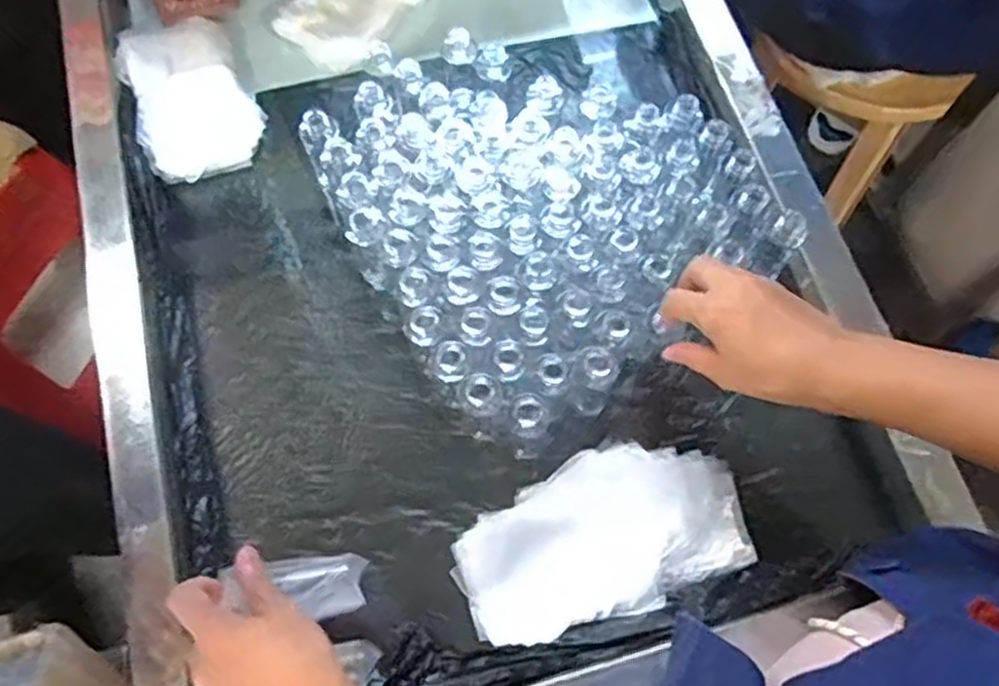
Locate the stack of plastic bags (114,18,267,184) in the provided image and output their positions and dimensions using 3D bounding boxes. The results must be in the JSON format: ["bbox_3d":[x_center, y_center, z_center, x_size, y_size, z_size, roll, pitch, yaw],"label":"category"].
[{"bbox_3d":[-0.290,-0.234,0.709,0.104,0.027,0.165,-26,72,-9],"label":"stack of plastic bags"}]

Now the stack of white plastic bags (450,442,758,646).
[{"bbox_3d":[0.077,0.147,0.580,0.217,0.016,0.116,-21,72,-8],"label":"stack of white plastic bags"}]

